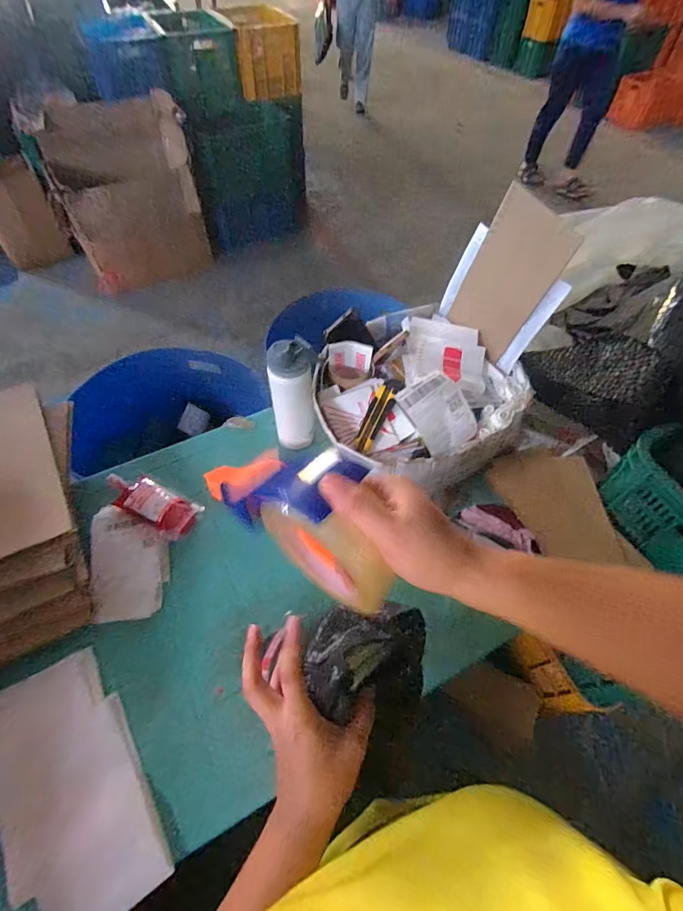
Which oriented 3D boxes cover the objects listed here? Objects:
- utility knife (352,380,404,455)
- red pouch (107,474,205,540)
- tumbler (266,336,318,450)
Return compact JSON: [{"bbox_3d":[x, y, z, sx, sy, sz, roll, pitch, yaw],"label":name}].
[{"bbox_3d":[0.067,-0.076,0.738,0.037,0.021,0.159,24,73,14],"label":"utility knife"},{"bbox_3d":[-0.341,0.079,0.728,0.183,0.018,0.070,27,59,16],"label":"red pouch"},{"bbox_3d":[-0.082,-0.107,0.741,0.088,0.230,0.075,-10,57,-8],"label":"tumbler"}]

